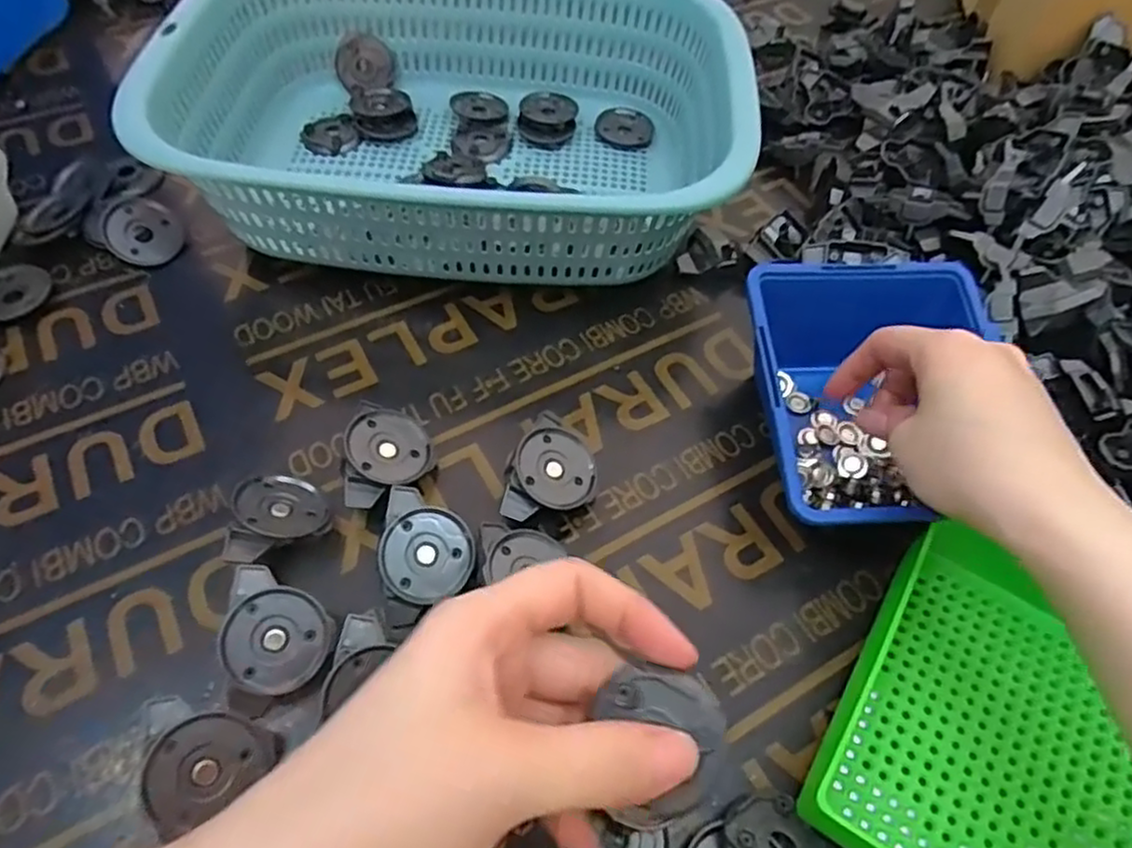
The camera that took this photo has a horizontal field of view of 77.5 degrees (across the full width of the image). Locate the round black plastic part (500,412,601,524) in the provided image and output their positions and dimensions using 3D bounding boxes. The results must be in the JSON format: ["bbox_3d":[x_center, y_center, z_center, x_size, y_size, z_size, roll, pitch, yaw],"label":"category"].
[{"bbox_3d":[-0.011,0.028,0.352,0.044,0.018,0.056,45,61,-3],"label":"round black plastic part"}]

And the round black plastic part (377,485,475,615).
[{"bbox_3d":[-0.064,0.058,0.321,0.043,0.007,0.050,20,68,-20],"label":"round black plastic part"}]

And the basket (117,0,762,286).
[{"bbox_3d":[-0.063,-0.193,0.453,0.337,0.097,0.239,7,56,1],"label":"basket"}]

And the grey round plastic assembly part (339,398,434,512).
[{"bbox_3d":[-0.090,0.019,0.355,0.043,0.022,0.054,12,55,-24],"label":"grey round plastic assembly part"}]

